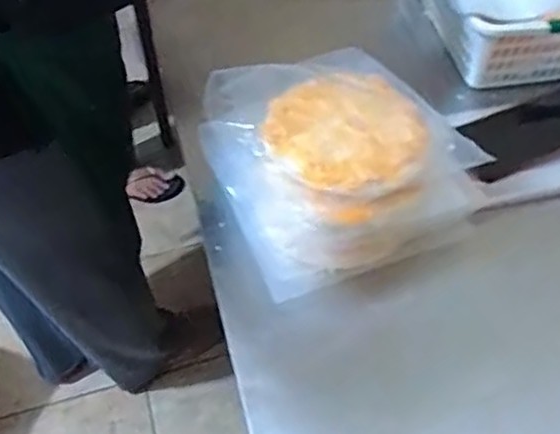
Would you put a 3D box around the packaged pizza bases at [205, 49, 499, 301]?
[{"bbox_3d":[0.054,-0.056,0.623,0.201,0.116,0.183,-22,54,-15],"label":"packaged pizza bases"}]

